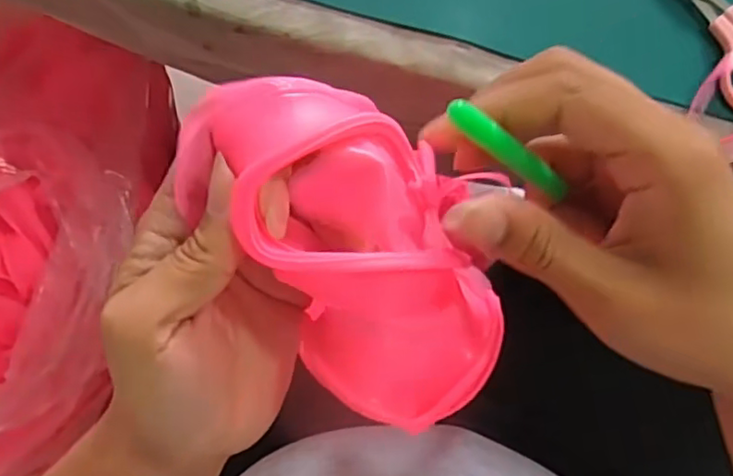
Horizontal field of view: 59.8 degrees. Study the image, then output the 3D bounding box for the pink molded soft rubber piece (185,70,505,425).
[{"bbox_3d":[0.000,0.004,0.217,0.073,0.041,0.134,-38,111,-8],"label":"pink molded soft rubber piece"}]

